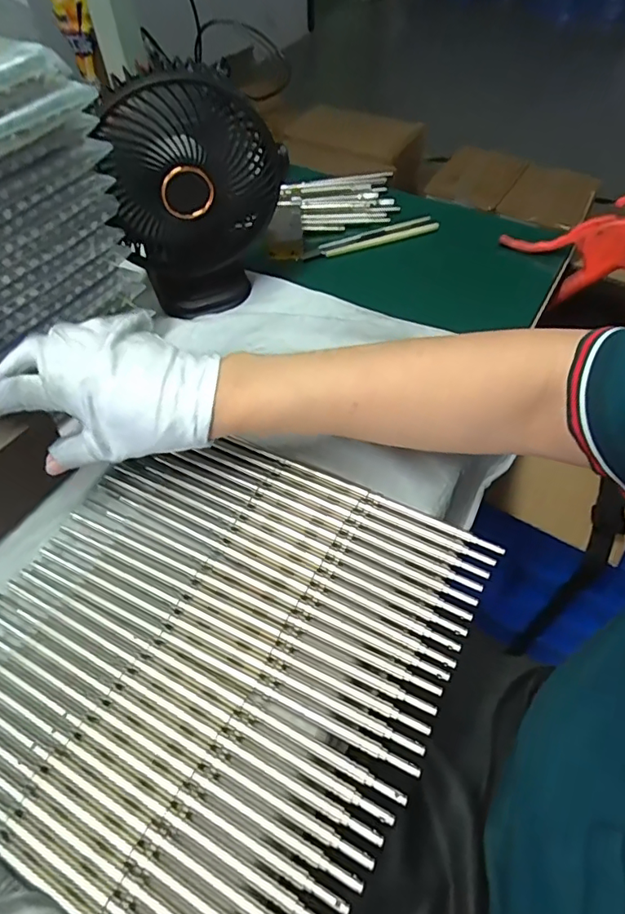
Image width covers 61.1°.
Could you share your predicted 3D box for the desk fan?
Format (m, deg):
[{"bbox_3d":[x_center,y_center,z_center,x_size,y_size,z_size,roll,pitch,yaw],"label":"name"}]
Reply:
[{"bbox_3d":[-0.094,-0.214,0.446,0.135,0.175,0.078,1,55,1],"label":"desk fan"}]

